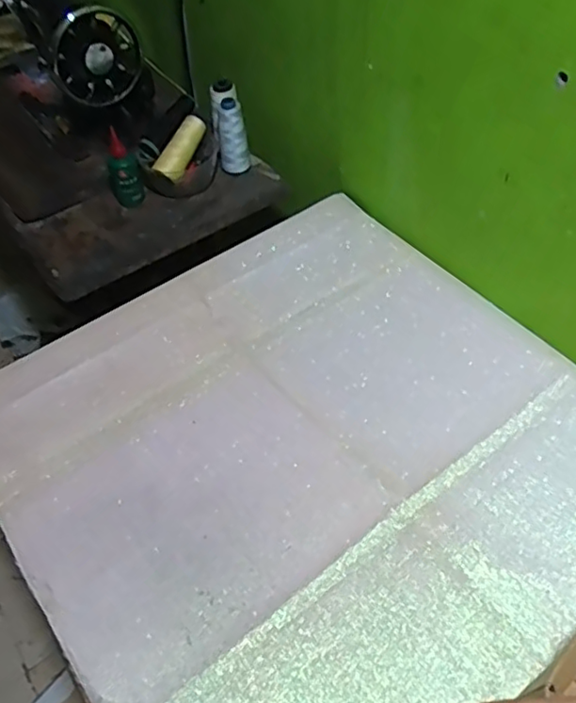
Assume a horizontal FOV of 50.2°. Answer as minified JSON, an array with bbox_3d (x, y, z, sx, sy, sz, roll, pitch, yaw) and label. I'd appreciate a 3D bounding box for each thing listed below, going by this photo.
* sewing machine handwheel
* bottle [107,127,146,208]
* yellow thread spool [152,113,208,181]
[{"bbox_3d":[-0.278,-0.428,0.901,0.130,0.125,0.036,-27,54,-18],"label":"sewing machine handwheel"},{"bbox_3d":[-0.242,-0.266,0.906,0.045,0.112,0.037,-20,52,-12],"label":"bottle"},{"bbox_3d":[-0.162,-0.309,0.938,0.036,0.035,0.112,21,73,21],"label":"yellow thread spool"}]

